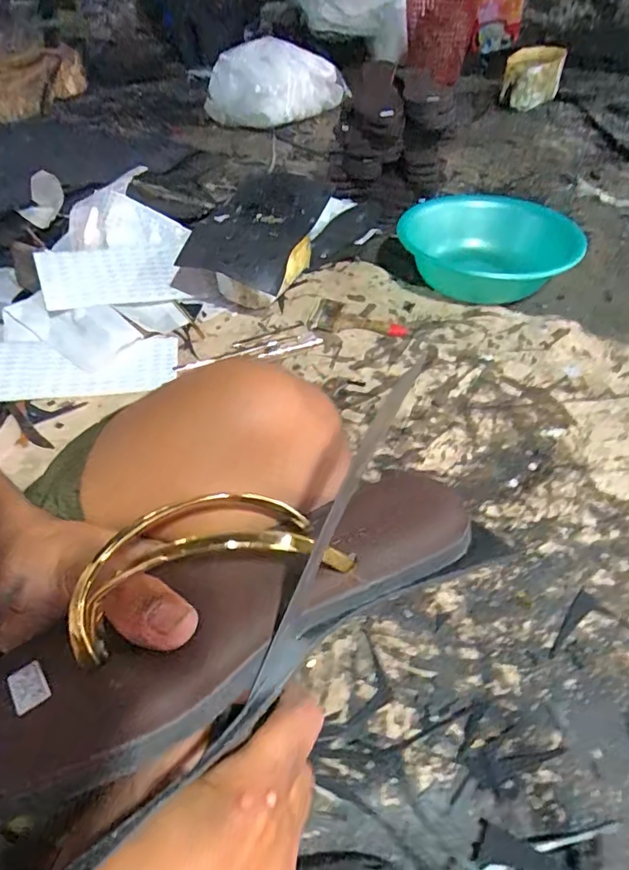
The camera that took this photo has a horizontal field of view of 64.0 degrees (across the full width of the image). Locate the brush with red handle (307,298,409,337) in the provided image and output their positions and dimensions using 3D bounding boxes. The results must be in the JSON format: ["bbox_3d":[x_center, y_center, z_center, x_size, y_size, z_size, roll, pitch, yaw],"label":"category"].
[{"bbox_3d":[0.076,-0.190,0.871,0.161,0.012,0.071,20,66,7],"label":"brush with red handle"}]

